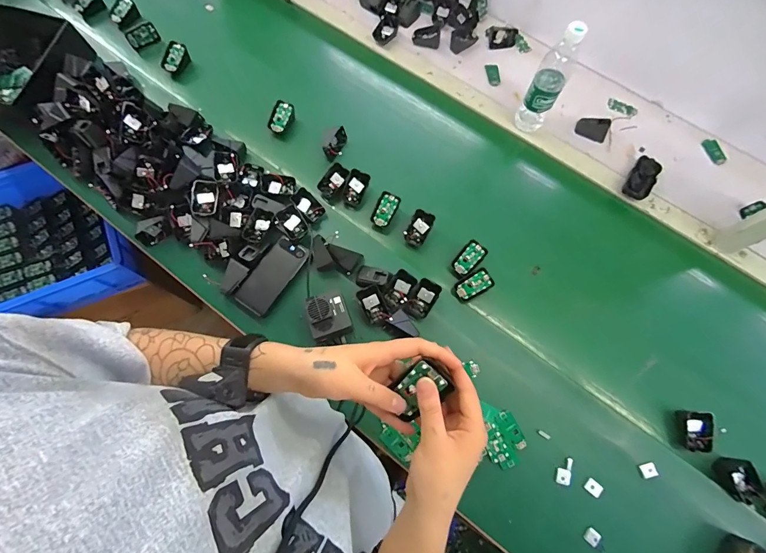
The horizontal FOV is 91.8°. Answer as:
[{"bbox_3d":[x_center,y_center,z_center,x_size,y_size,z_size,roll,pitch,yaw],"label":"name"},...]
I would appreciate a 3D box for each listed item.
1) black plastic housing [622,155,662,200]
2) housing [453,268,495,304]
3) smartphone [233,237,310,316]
[{"bbox_3d":[0.553,-0.208,0.793,0.052,0.029,0.096,35,75,10],"label":"black plastic housing"},{"bbox_3d":[0.173,0.020,0.711,0.075,0.021,0.044,-32,67,9],"label":"housing"},{"bbox_3d":[-0.208,-0.004,0.698,0.067,0.010,0.148,34,74,10],"label":"smartphone"}]

